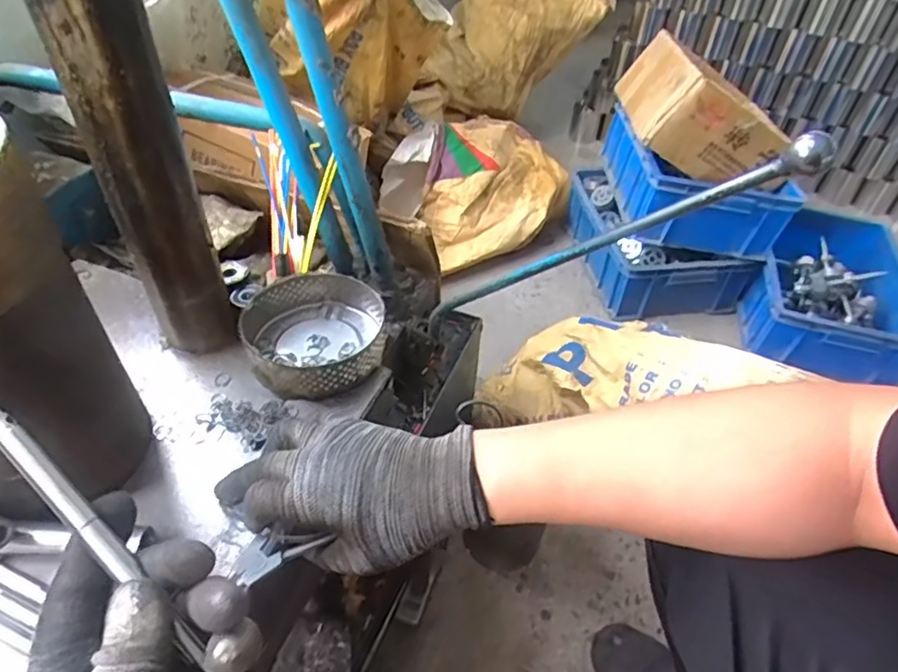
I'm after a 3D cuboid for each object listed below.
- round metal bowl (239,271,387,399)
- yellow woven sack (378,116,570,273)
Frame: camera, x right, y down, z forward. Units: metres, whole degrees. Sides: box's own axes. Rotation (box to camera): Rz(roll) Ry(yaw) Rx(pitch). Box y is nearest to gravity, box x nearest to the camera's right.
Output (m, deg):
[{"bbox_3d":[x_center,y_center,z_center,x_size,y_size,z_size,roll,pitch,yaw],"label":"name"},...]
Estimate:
[{"bbox_3d":[-0.121,-0.002,0.546,0.125,0.041,0.126,1,45,-1],"label":"round metal bowl"},{"bbox_3d":[0.078,-0.366,1.402,0.428,0.207,0.311,-28,53,-27],"label":"yellow woven sack"}]

